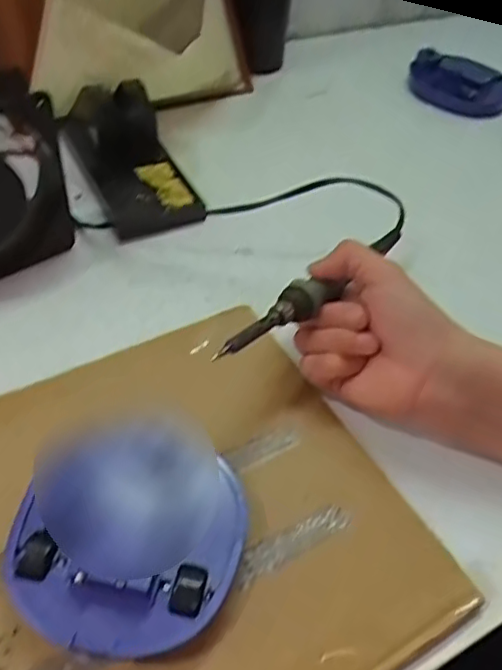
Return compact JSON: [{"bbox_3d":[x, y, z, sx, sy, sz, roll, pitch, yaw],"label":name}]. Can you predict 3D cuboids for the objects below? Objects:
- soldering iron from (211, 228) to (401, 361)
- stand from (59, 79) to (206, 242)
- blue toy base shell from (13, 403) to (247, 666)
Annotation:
[{"bbox_3d":[0.049,-0.033,0.383,0.021,0.019,0.214,32,38,20],"label":"soldering iron"},{"bbox_3d":[-0.092,-0.144,0.485,0.076,0.066,0.139,-23,55,-24],"label":"stand"},{"bbox_3d":[-0.058,0.092,0.299,0.104,0.023,0.113,7,49,0],"label":"blue toy base shell"}]

